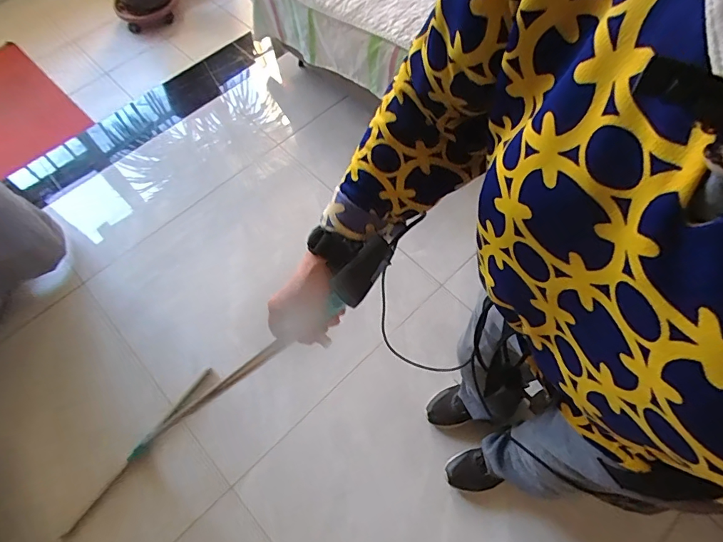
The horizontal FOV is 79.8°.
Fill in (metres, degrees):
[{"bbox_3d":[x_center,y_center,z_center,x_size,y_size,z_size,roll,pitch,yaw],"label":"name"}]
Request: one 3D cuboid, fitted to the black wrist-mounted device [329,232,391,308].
[{"bbox_3d":[0.001,-0.001,0.412,0.027,0.020,0.068,38,92,17],"label":"black wrist-mounted device"}]

